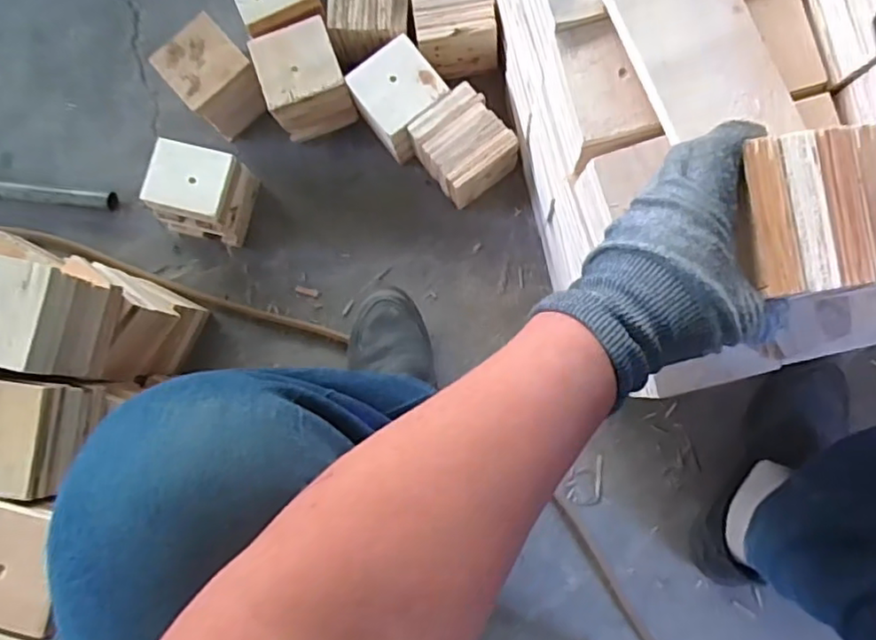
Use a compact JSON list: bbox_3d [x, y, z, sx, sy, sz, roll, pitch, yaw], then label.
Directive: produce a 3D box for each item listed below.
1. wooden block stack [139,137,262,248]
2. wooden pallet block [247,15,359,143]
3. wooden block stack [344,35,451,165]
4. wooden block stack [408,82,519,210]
[{"bbox_3d":[-0.289,-0.152,0.766,0.102,0.106,0.094,15,86,6],"label":"wooden block stack"},{"bbox_3d":[-0.161,-0.291,0.757,0.094,0.079,0.098,-20,83,3],"label":"wooden pallet block"},{"bbox_3d":[-0.044,-0.260,0.751,0.094,0.085,0.102,-36,83,1],"label":"wooden block stack"},{"bbox_3d":[0.030,-0.200,0.740,0.093,0.085,0.098,-40,83,1],"label":"wooden block stack"}]

